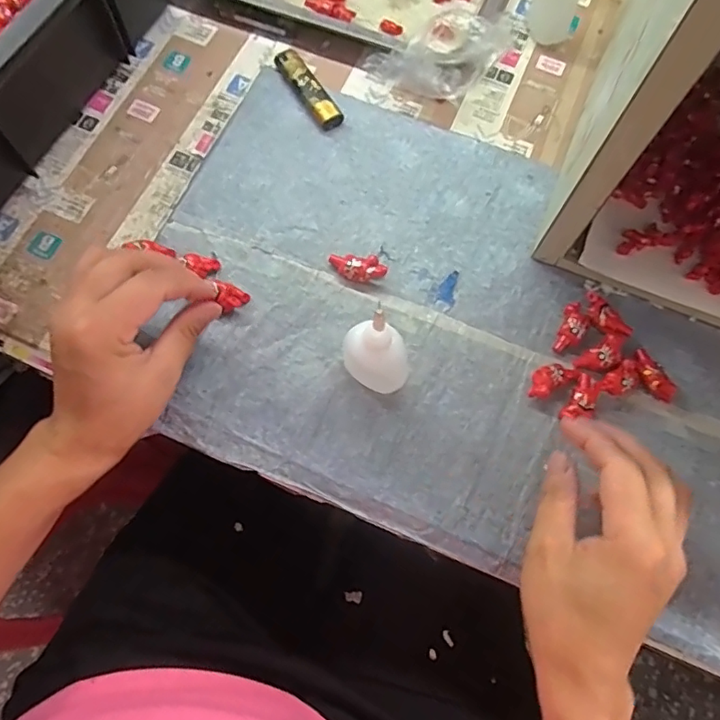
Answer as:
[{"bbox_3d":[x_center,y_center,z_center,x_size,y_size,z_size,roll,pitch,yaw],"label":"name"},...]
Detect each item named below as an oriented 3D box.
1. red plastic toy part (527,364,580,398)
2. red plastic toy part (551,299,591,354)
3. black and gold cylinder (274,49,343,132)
[{"bbox_3d":[0.128,0.012,0.362,0.036,0.013,0.018,-26,74,-9],"label":"red plastic toy part"},{"bbox_3d":[0.147,-0.022,0.376,0.018,0.012,0.037,31,74,9],"label":"red plastic toy part"},{"bbox_3d":[-0.042,-0.219,0.436,0.019,0.012,0.081,-31,75,-11],"label":"black and gold cylinder"}]

